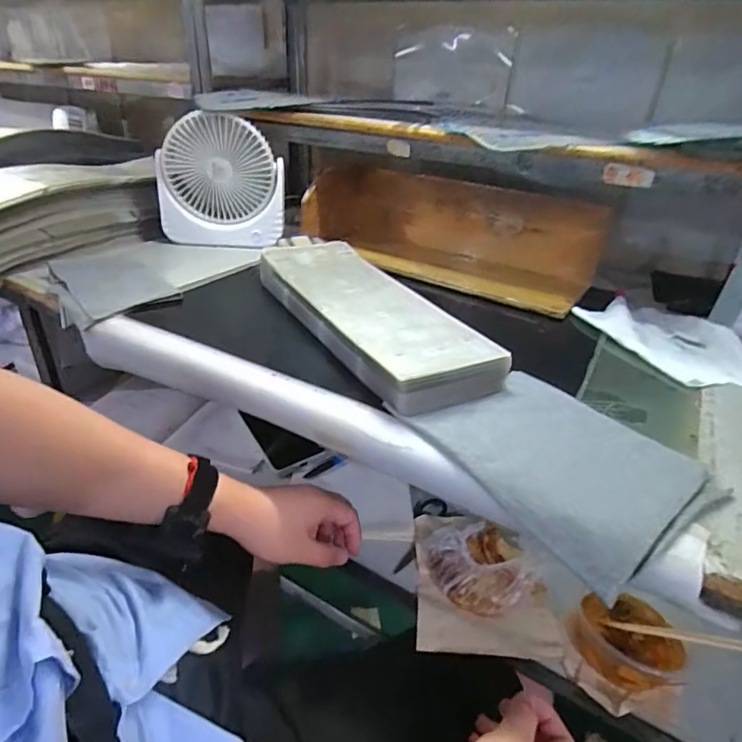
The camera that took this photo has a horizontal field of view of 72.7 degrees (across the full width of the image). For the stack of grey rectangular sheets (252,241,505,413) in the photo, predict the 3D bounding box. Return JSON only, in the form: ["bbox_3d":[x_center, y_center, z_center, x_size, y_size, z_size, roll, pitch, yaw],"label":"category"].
[{"bbox_3d":[-0.011,-0.074,0.578,0.132,0.036,0.369,-12,34,-27],"label":"stack of grey rectangular sheets"}]

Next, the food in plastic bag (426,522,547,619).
[{"bbox_3d":[0.115,0.194,0.510,0.101,0.036,0.096,-12,34,-27],"label":"food in plastic bag"}]

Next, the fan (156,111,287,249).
[{"bbox_3d":[-0.245,-0.308,0.826,0.195,0.193,0.049,-2,30,-11],"label":"fan"}]

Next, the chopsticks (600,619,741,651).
[{"bbox_3d":[0.275,0.217,0.404,0.165,0.013,0.013,-10,16,40],"label":"chopsticks"}]

